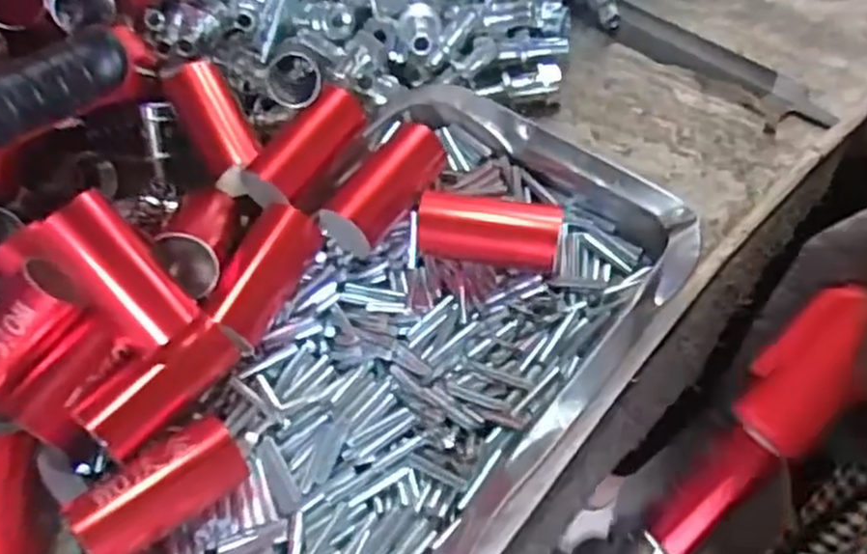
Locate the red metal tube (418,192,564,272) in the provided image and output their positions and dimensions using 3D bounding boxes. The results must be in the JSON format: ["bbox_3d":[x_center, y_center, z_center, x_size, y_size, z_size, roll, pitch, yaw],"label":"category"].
[{"bbox_3d":[0.024,-0.017,0.337,0.061,0.031,0.024,6,61,13],"label":"red metal tube"}]

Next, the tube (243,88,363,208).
[{"bbox_3d":[-0.060,-0.060,0.361,0.022,0.022,0.063,42,84,20],"label":"tube"}]

